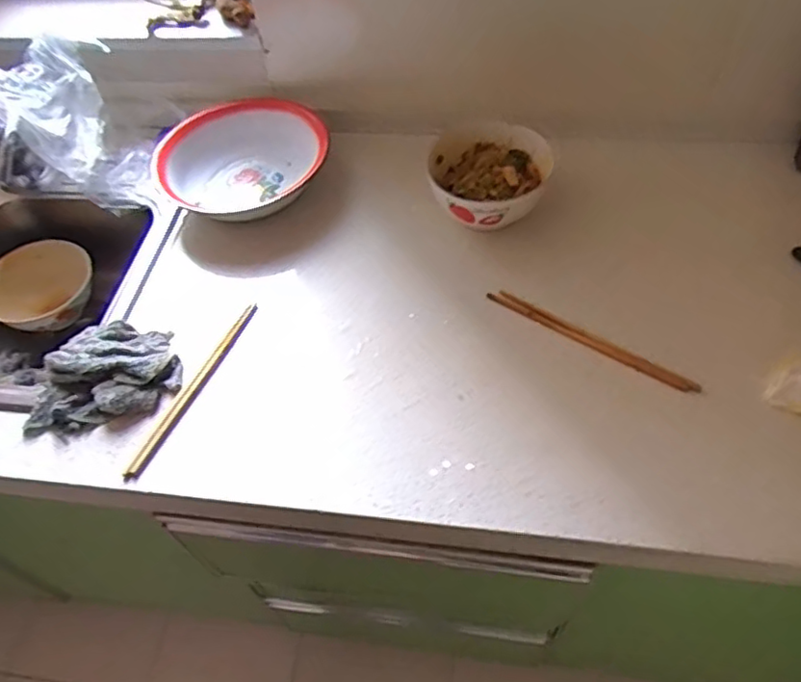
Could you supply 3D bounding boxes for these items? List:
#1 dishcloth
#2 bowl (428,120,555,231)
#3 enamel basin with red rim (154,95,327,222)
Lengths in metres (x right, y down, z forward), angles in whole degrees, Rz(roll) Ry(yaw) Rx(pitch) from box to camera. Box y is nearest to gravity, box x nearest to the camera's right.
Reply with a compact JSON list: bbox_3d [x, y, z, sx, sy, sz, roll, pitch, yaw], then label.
[{"bbox_3d":[-0.334,0.034,0.719,0.164,0.047,0.128,-19,54,-8],"label":"dishcloth"},{"bbox_3d":[0.108,-0.206,0.815,0.145,0.053,0.158,-3,54,3],"label":"bowl"},{"bbox_3d":[-0.217,-0.247,0.900,0.219,0.072,0.224,-3,54,3],"label":"enamel basin with red rim"}]

